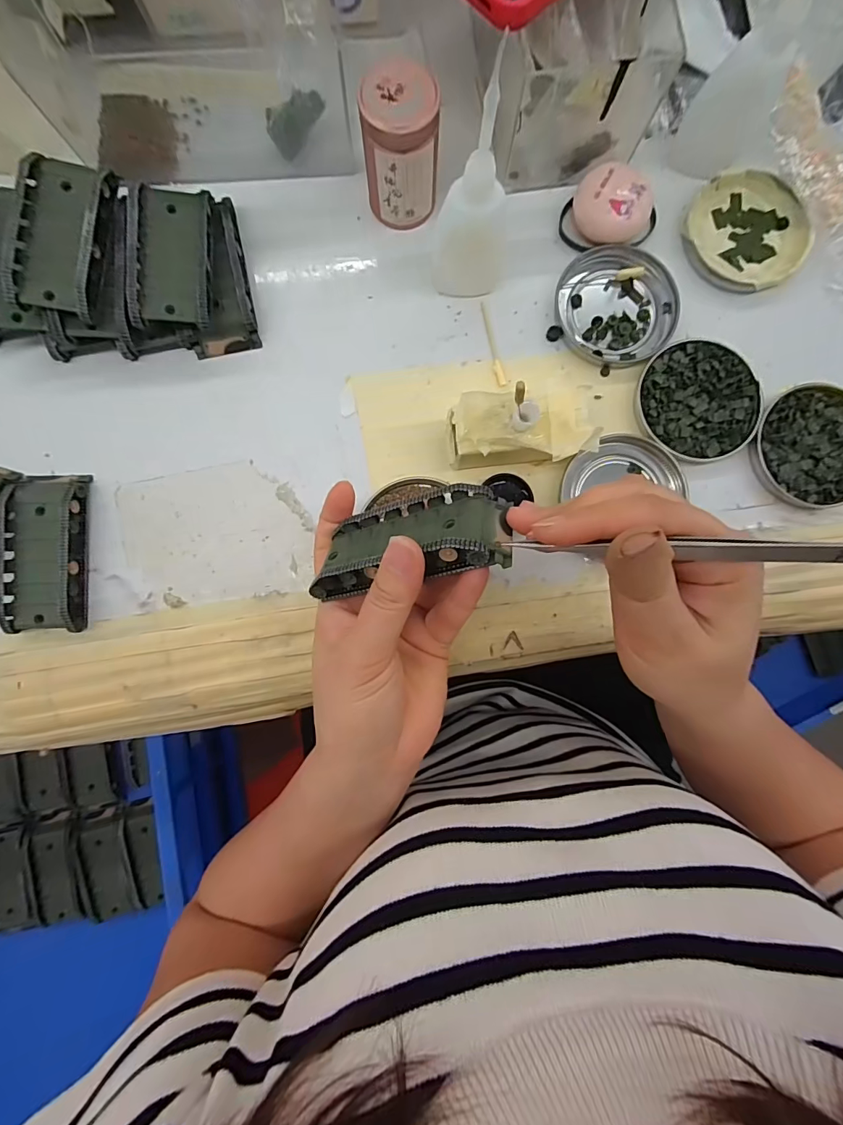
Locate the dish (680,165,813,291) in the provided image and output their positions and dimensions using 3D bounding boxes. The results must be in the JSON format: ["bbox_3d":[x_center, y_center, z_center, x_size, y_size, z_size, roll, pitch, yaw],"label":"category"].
[{"bbox_3d":[0.217,-0.221,0.295,0.071,0.012,0.079,-36,88,-2],"label":"dish"}]

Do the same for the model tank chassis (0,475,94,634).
[{"bbox_3d":[-0.235,-0.007,0.271,0.045,0.018,0.095,0,87,-1],"label":"model tank chassis"}]

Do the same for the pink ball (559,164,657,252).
[{"bbox_3d":[0.123,-0.226,0.286,0.057,0.024,0.043,27,87,1],"label":"pink ball"}]

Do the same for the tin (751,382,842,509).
[{"bbox_3d":[0.253,-0.075,0.282,0.077,0.012,0.077,0,87,0],"label":"tin"}]

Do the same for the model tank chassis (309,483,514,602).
[{"bbox_3d":[-0.005,-0.009,0.212,0.095,0.021,0.052,-14,42,26],"label":"model tank chassis"}]

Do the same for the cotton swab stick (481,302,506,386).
[{"bbox_3d":[0.046,-0.145,0.291,0.006,0.004,0.059,-14,87,-1],"label":"cotton swab stick"}]

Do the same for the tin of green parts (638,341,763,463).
[{"bbox_3d":[0.179,-0.104,0.285,0.078,0.009,0.074,0,87,0],"label":"tin of green parts"}]

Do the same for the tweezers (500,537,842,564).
[{"bbox_3d":[0.097,-0.005,0.166,0.128,0.009,0.008,2,87,19],"label":"tweezers"}]

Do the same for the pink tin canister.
[{"bbox_3d":[-0.012,-0.246,0.267,0.043,0.066,0.040,-6,87,-1],"label":"pink tin canister"}]

